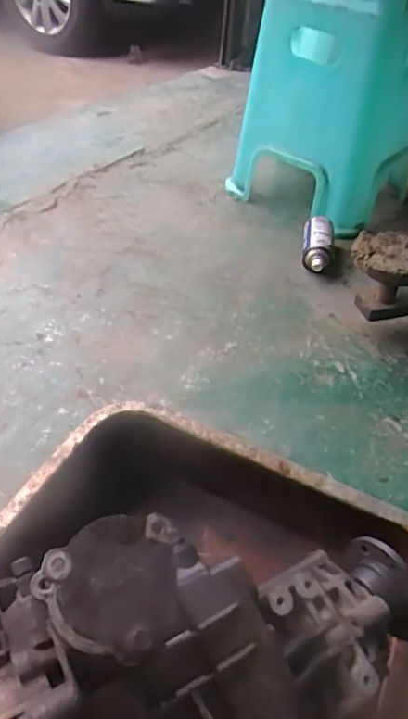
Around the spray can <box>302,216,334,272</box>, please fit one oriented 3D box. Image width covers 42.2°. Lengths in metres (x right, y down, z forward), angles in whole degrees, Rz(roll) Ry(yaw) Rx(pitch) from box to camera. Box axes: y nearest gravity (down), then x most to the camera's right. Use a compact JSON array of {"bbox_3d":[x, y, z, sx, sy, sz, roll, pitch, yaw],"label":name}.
[{"bbox_3d":[0.236,-0.242,1.105,0.059,0.061,0.144,8,44,5],"label":"spray can"}]

